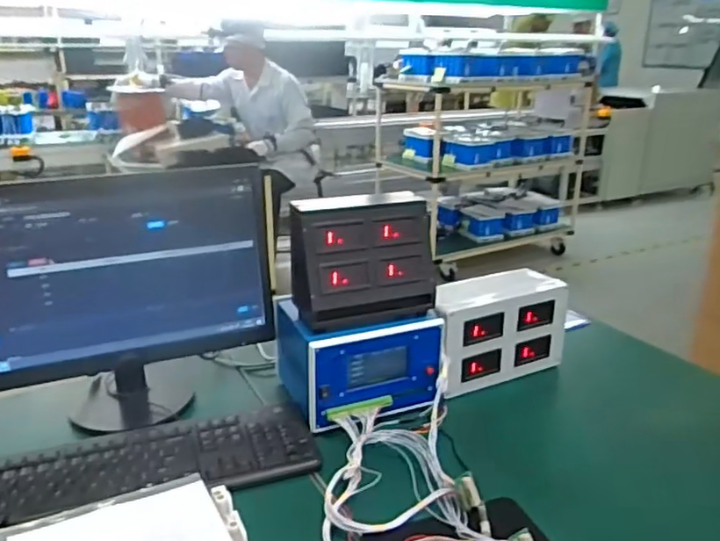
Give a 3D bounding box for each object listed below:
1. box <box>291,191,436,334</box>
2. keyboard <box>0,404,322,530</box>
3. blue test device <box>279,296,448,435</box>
[{"bbox_3d":[0.002,-0.017,0.883,0.201,0.171,0.083,-9,22,-23],"label":"box"},{"bbox_3d":[-0.281,0.249,0.779,0.436,0.019,0.160,-8,22,-21],"label":"keyboard"},{"bbox_3d":[0.002,0.127,0.939,0.222,0.132,0.171,-7,21,-19],"label":"blue test device"}]

